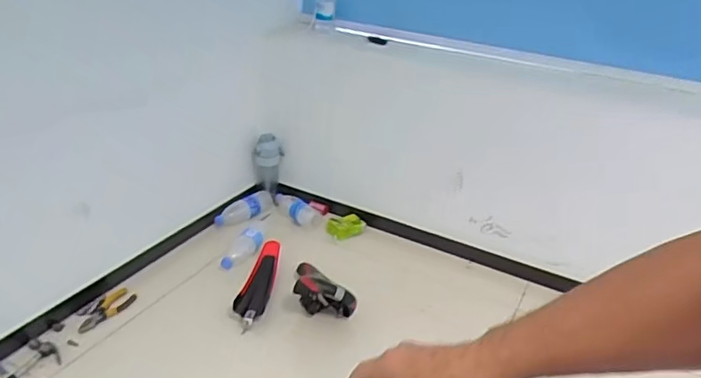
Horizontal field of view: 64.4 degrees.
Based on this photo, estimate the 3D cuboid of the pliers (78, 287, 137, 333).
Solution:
[{"bbox_3d":[-0.573,0.286,1.312,0.065,0.024,0.151,14,29,19],"label":"pliers"}]

